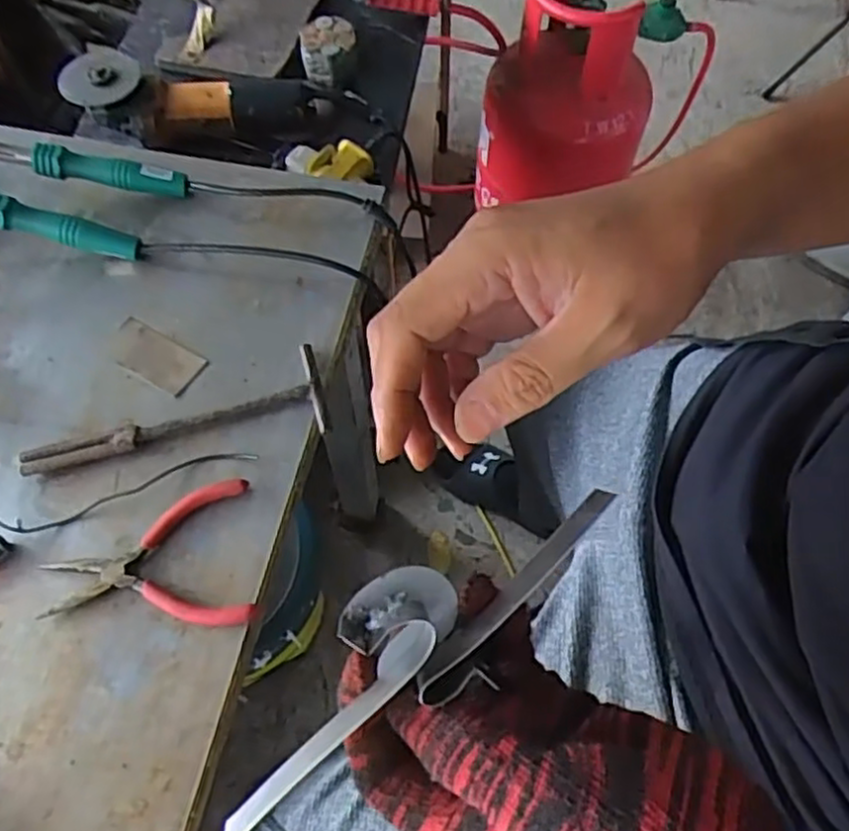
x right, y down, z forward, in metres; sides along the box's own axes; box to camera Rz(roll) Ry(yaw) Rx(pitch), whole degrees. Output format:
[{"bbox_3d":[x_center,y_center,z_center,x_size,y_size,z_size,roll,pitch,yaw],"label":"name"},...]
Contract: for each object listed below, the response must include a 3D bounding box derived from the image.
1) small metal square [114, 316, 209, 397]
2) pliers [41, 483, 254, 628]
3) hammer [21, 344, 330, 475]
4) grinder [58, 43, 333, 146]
[{"bbox_3d":[-0.217,-0.048,0.576,0.079,0.004,0.040,29,66,12],"label":"small metal square"},{"bbox_3d":[-0.191,0.102,0.496,0.137,0.015,0.098,-8,64,-5],"label":"pliers"},{"bbox_3d":[-0.189,-0.003,0.548,0.221,0.012,0.066,-10,64,-6],"label":"hammer"},{"bbox_3d":[-0.275,-0.383,0.894,0.310,0.089,0.081,0,62,-14],"label":"grinder"}]

